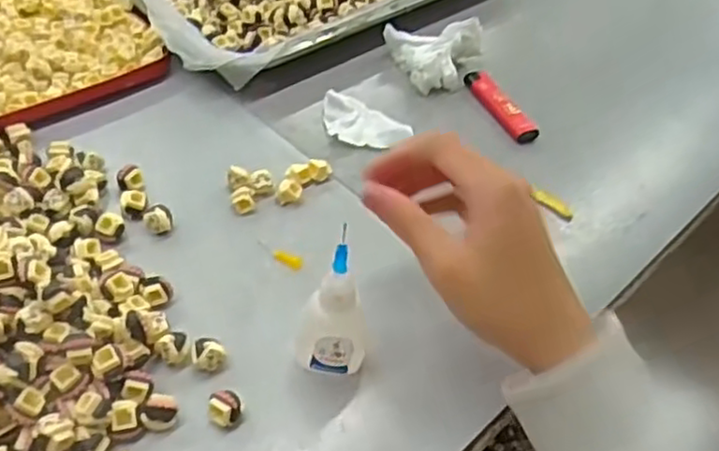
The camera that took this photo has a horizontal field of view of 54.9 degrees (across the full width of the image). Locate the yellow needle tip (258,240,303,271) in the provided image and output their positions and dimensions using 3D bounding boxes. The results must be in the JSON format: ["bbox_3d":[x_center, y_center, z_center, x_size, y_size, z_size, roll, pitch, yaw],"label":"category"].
[{"bbox_3d":[-0.048,0.016,0.414,0.033,0.004,0.009,24,50,16],"label":"yellow needle tip"}]

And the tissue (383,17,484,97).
[{"bbox_3d":[0.065,-0.139,0.559,0.071,0.038,0.064,-13,50,-16],"label":"tissue"}]

